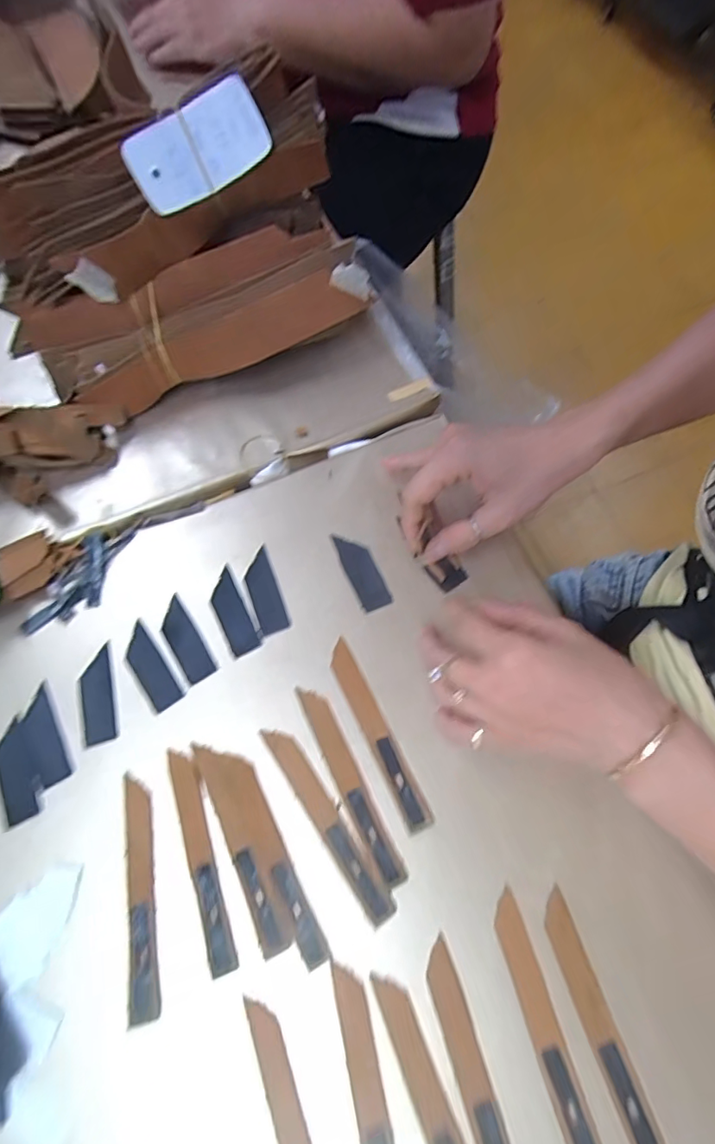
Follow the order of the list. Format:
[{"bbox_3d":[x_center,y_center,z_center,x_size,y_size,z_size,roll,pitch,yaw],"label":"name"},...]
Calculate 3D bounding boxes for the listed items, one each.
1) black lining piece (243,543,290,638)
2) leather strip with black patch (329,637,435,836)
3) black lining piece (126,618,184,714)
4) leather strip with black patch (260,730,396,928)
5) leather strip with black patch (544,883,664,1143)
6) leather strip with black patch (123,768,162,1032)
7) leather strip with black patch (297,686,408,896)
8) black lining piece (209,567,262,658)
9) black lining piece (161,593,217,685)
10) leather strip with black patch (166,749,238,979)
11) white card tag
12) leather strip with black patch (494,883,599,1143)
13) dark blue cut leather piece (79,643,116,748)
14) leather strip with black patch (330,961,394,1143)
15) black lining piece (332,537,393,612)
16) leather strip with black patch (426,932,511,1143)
[{"bbox_3d":[-0.068,0.014,0.369,0.022,0.004,0.063,-20,69,-6],"label":"black lining piece"},{"bbox_3d":[0.011,0.102,0.326,0.016,0.004,0.123,-25,69,-8],"label":"leather strip with black patch"},{"bbox_3d":[-0.143,0.065,0.350,0.020,0.004,0.062,-35,71,-12],"label":"black lining piece"},{"bbox_3d":[-0.019,0.148,0.309,0.017,0.004,0.125,-33,71,-11],"label":"leather strip with black patch"},{"bbox_3d":[0.128,0.239,0.269,0.016,0.004,0.123,-18,68,-5],"label":"leather strip with black patch"},{"bbox_3d":[-0.127,0.185,0.298,0.016,0.004,0.123,-10,65,-8],"label":"leather strip with black patch"},{"bbox_3d":[-0.006,0.129,0.316,0.018,0.004,0.124,-25,69,-8],"label":"leather strip with black patch"},{"bbox_3d":[-0.090,0.029,0.364,0.021,0.004,0.063,-25,72,-7],"label":"black lining piece"},{"bbox_3d":[-0.121,0.047,0.356,0.021,0.004,0.062,-33,70,-11],"label":"black lining piece"},{"bbox_3d":[-0.094,0.167,0.303,0.016,0.004,0.122,-20,68,-6],"label":"leather strip with black patch"},{"bbox_3d":[-0.125,-0.329,0.395,0.107,0.014,0.057,-28,110,4],"label":"white card tag"},{"bbox_3d":[0.099,0.241,0.269,0.016,0.004,0.124,-15,68,-4],"label":"leather strip with black patch"},{"bbox_3d":[-0.177,0.083,0.344,0.021,0.004,0.062,-14,68,-4],"label":"dark blue cut leather piece"},{"bbox_3d":[0.007,0.273,0.258,0.016,0.004,0.123,-13,68,-3],"label":"leather strip with black patch"},{"bbox_3d":[0.002,-0.001,0.371,0.022,0.004,0.062,-24,69,-8],"label":"black lining piece"},{"bbox_3d":[0.060,0.263,0.261,0.017,0.004,0.123,-17,68,-5],"label":"leather strip with black patch"}]

